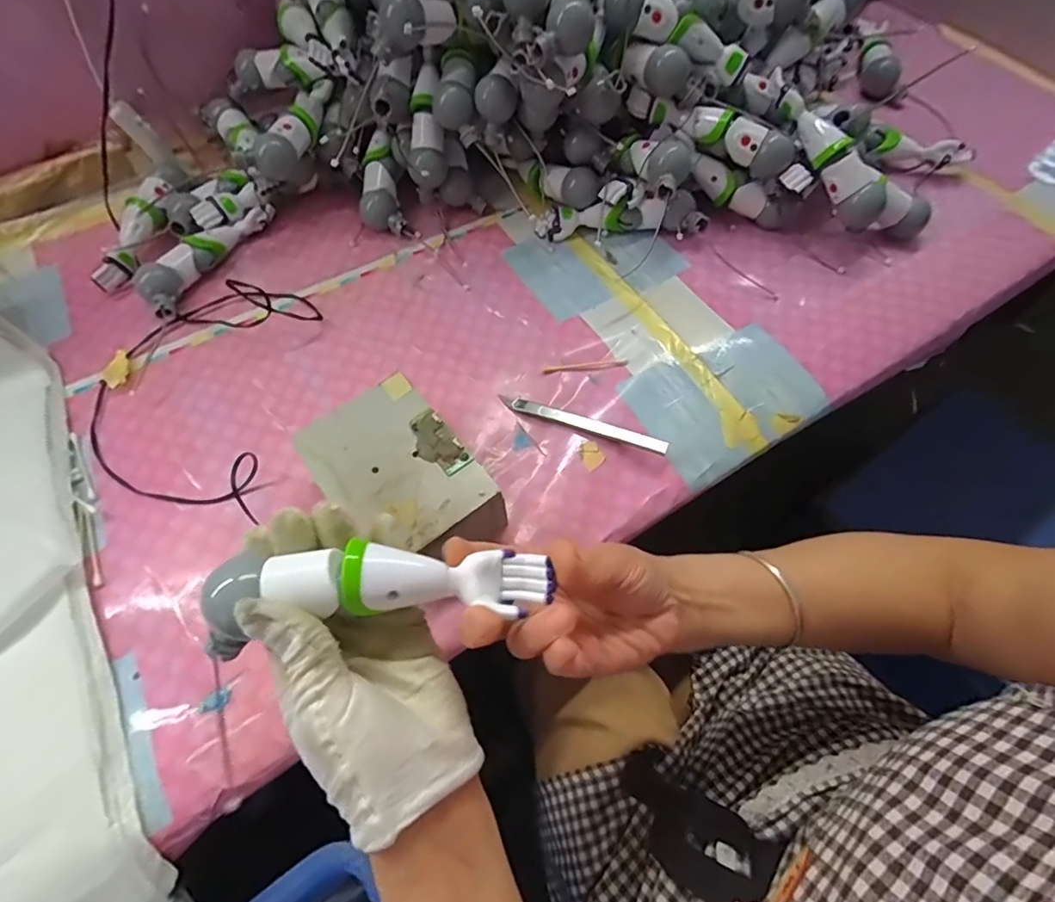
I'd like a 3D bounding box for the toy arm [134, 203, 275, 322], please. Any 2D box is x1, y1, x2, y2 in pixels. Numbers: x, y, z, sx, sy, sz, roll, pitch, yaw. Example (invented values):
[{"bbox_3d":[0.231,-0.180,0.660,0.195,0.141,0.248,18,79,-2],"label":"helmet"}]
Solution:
[{"bbox_3d":[-0.304,-0.188,0.507,0.035,0.033,0.152,22,65,11],"label":"toy arm"}]

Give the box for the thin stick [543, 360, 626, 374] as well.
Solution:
[{"bbox_3d":[0.048,-0.070,0.450,0.070,0.004,0.005,-3,63,-1],"label":"thin stick"}]

